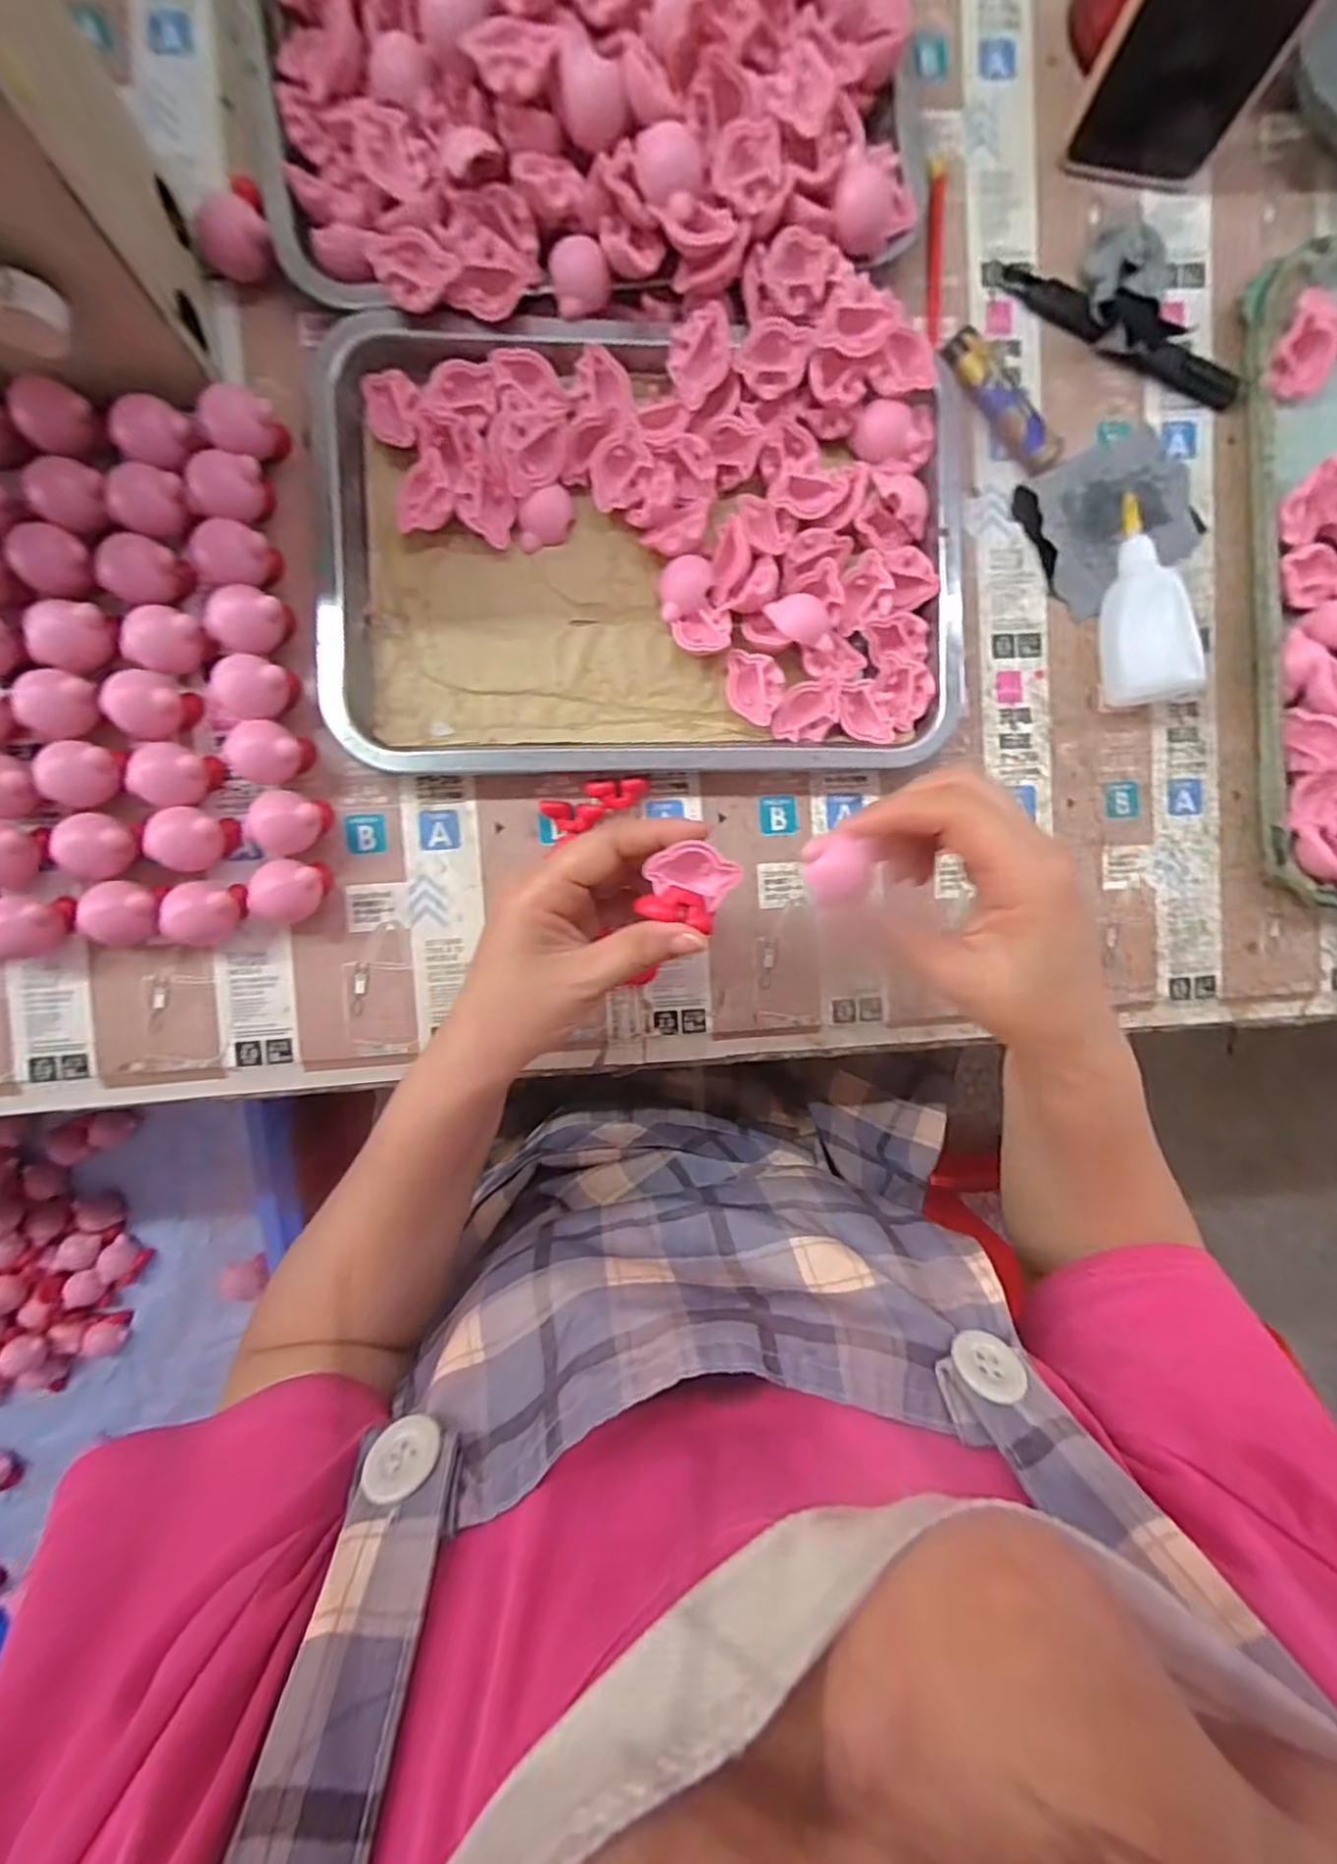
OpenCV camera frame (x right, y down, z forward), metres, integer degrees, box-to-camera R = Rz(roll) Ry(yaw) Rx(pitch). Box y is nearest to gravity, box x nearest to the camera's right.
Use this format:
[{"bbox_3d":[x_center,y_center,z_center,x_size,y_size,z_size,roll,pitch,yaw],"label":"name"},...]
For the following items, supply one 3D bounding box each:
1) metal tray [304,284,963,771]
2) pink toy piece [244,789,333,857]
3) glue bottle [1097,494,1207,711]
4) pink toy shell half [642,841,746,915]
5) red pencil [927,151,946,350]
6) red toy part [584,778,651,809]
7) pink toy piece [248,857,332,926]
[{"bbox_3d":[-0.010,-0.186,0.326,0.304,0.020,0.206,-2,94,-5],"label":"metal tray"},{"bbox_3d":[-0.179,-0.052,0.321,0.027,0.030,0.028,0,94,-5],"label":"pink toy piece"},{"bbox_3d":[0.244,-0.170,0.349,0.040,0.027,0.099,-11,95,-4],"label":"glue bottle"},{"bbox_3d":[0.010,-0.023,0.263,0.036,0.012,0.023,19,96,-6],"label":"pink toy shell half"},{"bbox_3d":[0.137,-0.349,0.345,0.010,0.007,0.094,-1,94,-5],"label":"red pencil"},{"bbox_3d":[-0.026,-0.071,0.344,0.032,0.011,0.015,-5,94,-4],"label":"red toy part"},{"bbox_3d":[-0.180,-0.019,0.321,0.027,0.032,0.030,-13,95,-4],"label":"pink toy piece"}]

